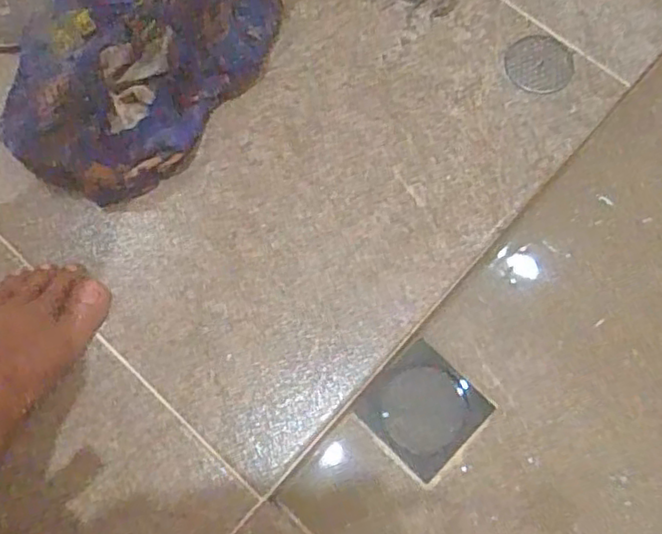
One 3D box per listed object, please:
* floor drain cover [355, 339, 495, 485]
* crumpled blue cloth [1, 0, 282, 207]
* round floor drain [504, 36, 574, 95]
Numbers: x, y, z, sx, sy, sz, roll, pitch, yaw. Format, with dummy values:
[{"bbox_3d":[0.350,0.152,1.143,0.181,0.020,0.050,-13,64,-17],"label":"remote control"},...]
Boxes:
[{"bbox_3d":[0.089,0.136,0.626,0.095,0.007,0.096,43,77,14],"label":"floor drain cover"},{"bbox_3d":[-0.192,-0.201,0.617,0.209,0.054,0.263,31,75,11],"label":"crumpled blue cloth"},{"bbox_3d":[0.202,-0.197,0.637,0.063,0.004,0.063,0,71,1],"label":"round floor drain"}]

